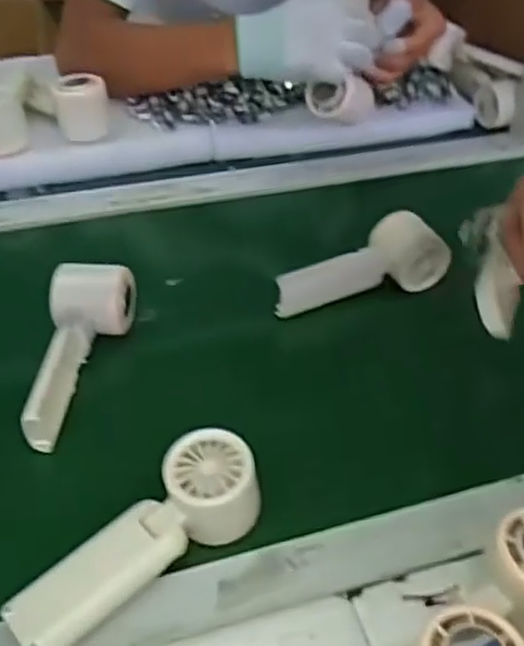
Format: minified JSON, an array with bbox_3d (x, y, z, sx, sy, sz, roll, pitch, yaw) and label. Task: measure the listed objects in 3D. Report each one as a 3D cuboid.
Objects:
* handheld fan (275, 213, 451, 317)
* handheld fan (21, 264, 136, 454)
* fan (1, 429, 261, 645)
[{"bbox_3d":[0.087,-0.055,0.633,0.160,0.046,0.061,-10,44,-15],"label":"handheld fan"},{"bbox_3d":[-0.142,0.021,0.539,0.057,0.046,0.154,5,42,2],"label":"handheld fan"},{"bbox_3d":[-0.075,0.124,0.421,0.159,0.043,0.055,-26,50,-29],"label":"fan"}]

